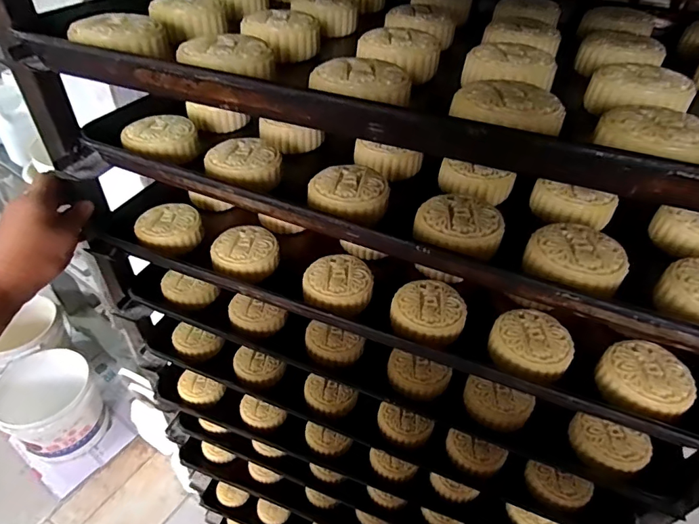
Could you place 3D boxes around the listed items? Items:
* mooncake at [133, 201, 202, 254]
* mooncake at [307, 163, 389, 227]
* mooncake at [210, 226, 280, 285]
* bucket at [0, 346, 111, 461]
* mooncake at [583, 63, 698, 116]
[{"bbox_3d":[-0.191,-0.036,0.478,0.063,0.020,0.058,-21,48,-23],"label":"mooncake"},{"bbox_3d":[0.001,-0.058,0.370,0.063,0.018,0.058,1,43,-1],"label":"mooncake"},{"bbox_3d":[-0.106,-0.009,0.456,0.063,0.022,0.060,-13,45,-15],"label":"mooncake"},{"bbox_3d":[-0.918,0.440,1.411,0.277,0.232,0.252,1,43,-1],"label":"bucket"},{"bbox_3d":[0.209,-0.124,0.326,0.063,0.022,0.063,11,44,10],"label":"mooncake"}]

